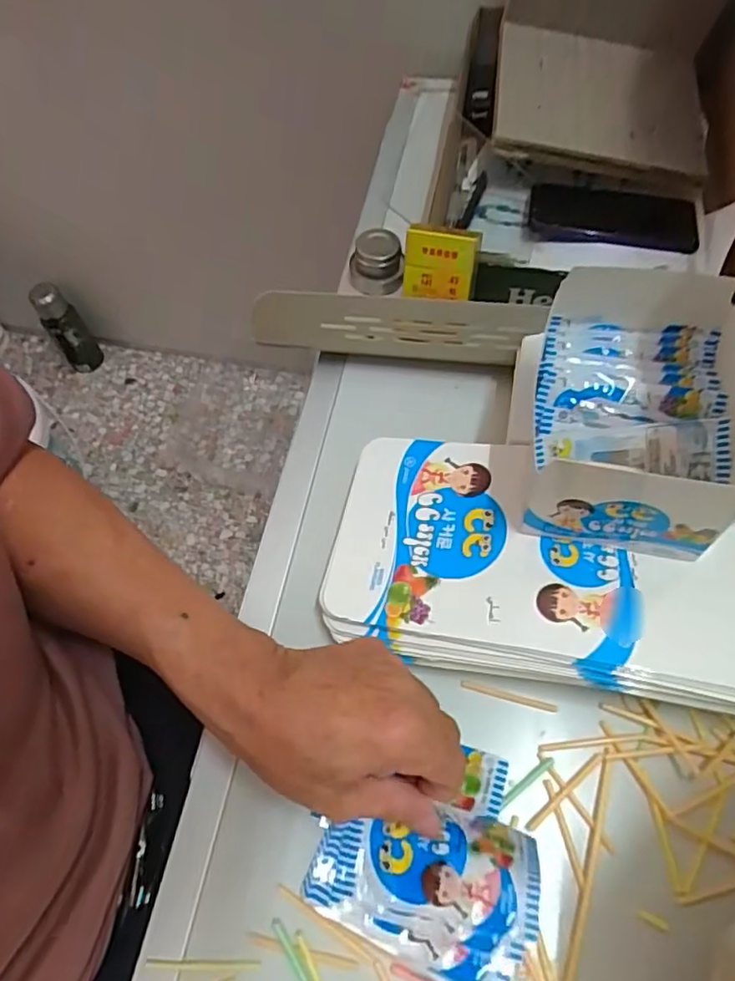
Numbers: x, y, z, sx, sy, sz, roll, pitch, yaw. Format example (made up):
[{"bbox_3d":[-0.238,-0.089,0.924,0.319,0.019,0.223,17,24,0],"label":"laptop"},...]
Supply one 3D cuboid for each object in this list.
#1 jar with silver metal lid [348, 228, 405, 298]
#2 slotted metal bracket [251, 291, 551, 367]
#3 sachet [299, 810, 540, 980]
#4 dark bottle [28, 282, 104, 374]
[{"bbox_3d":[0.008,-0.207,0.547,0.048,0.041,0.039,3,61,5],"label":"jar with silver metal lid"},{"bbox_3d":[0.017,-0.128,0.477,0.225,0.063,0.009,7,61,8],"label":"slotted metal bracket"},{"bbox_3d":[0.028,0.207,0.319,0.117,0.035,0.076,16,63,12],"label":"sachet"},{"bbox_3d":[-0.632,-0.336,1.282,0.073,0.216,0.065,-35,65,-15],"label":"dark bottle"}]

